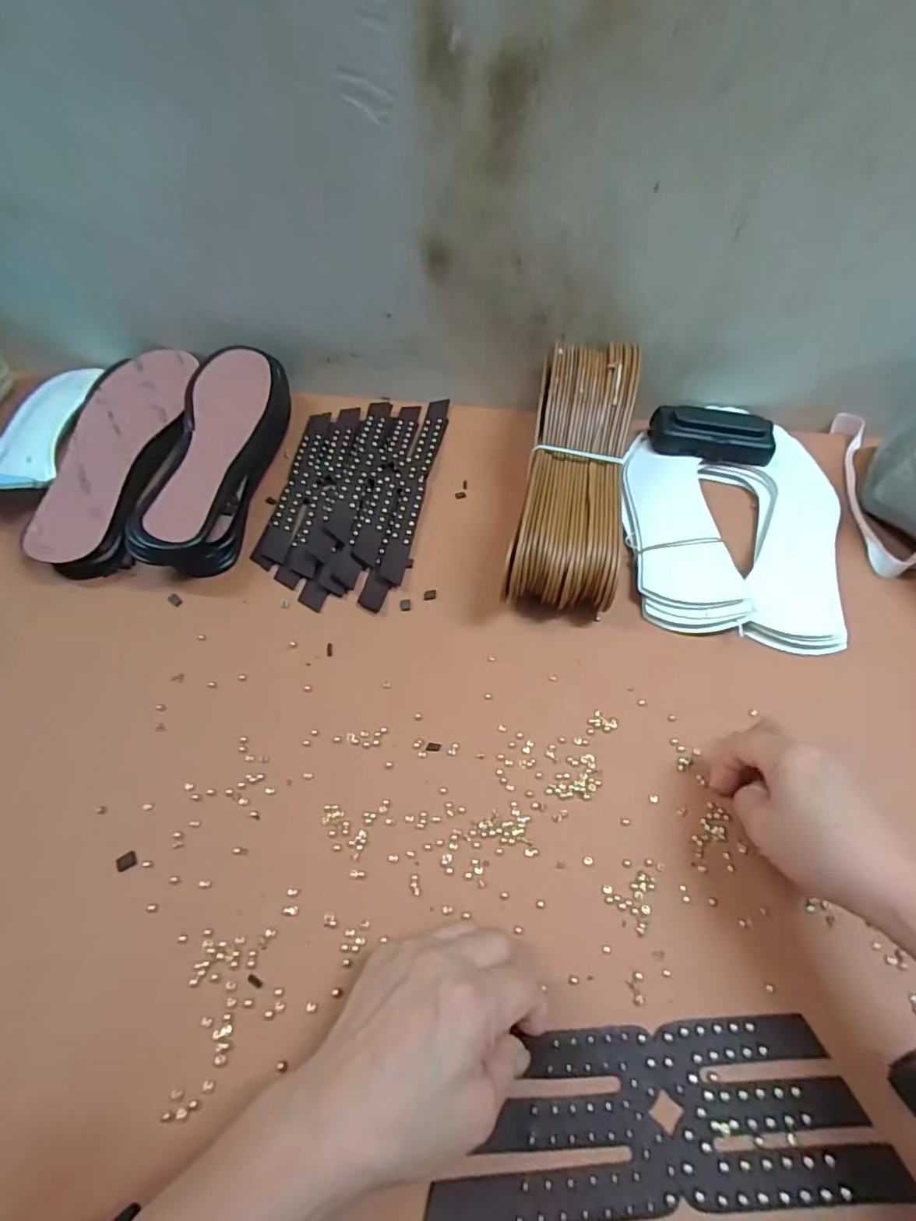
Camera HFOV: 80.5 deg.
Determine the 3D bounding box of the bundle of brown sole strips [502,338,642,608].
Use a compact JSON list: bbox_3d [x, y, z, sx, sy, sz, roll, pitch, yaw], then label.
[{"bbox_3d":[0.092,-0.108,0.437,0.076,0.080,0.224,10,57,4],"label":"bundle of brown sole strips"}]

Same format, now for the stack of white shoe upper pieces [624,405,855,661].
[{"bbox_3d":[0.230,-0.077,0.460,0.174,0.022,0.224,10,57,3],"label":"stack of white shoe upper pieces"}]

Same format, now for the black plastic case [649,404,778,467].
[{"bbox_3d":[0.232,-0.160,0.492,0.105,0.027,0.047,12,57,5],"label":"black plastic case"}]

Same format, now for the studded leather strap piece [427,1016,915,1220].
[{"bbox_3d":[0.096,0.243,0.260,0.212,0.006,0.068,-1,57,-4],"label":"studded leather strap piece"}]

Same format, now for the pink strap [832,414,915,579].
[{"bbox_3d":[0.374,-0.111,0.495,0.033,0.017,0.188,7,57,1],"label":"pink strap"}]

